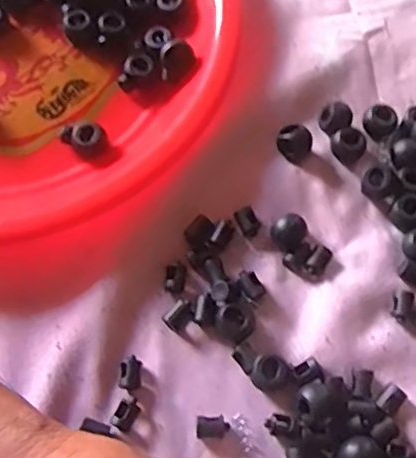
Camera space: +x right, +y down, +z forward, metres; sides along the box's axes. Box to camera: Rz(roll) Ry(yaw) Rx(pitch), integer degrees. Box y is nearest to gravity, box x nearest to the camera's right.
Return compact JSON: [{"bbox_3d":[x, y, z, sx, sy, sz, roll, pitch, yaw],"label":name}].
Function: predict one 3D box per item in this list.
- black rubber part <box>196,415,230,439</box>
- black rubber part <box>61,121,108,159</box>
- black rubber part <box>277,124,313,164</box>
[{"bbox_3d":[0.002,0.087,0.273,0.014,0.006,0.009,-3,69,-2],"label":"black rubber part"},{"bbox_3d":[-0.062,-0.046,0.319,0.021,0.013,0.017,40,73,14],"label":"black rubber part"},{"bbox_3d":[0.044,-0.043,0.316,0.017,0.014,0.014,15,69,5],"label":"black rubber part"}]

